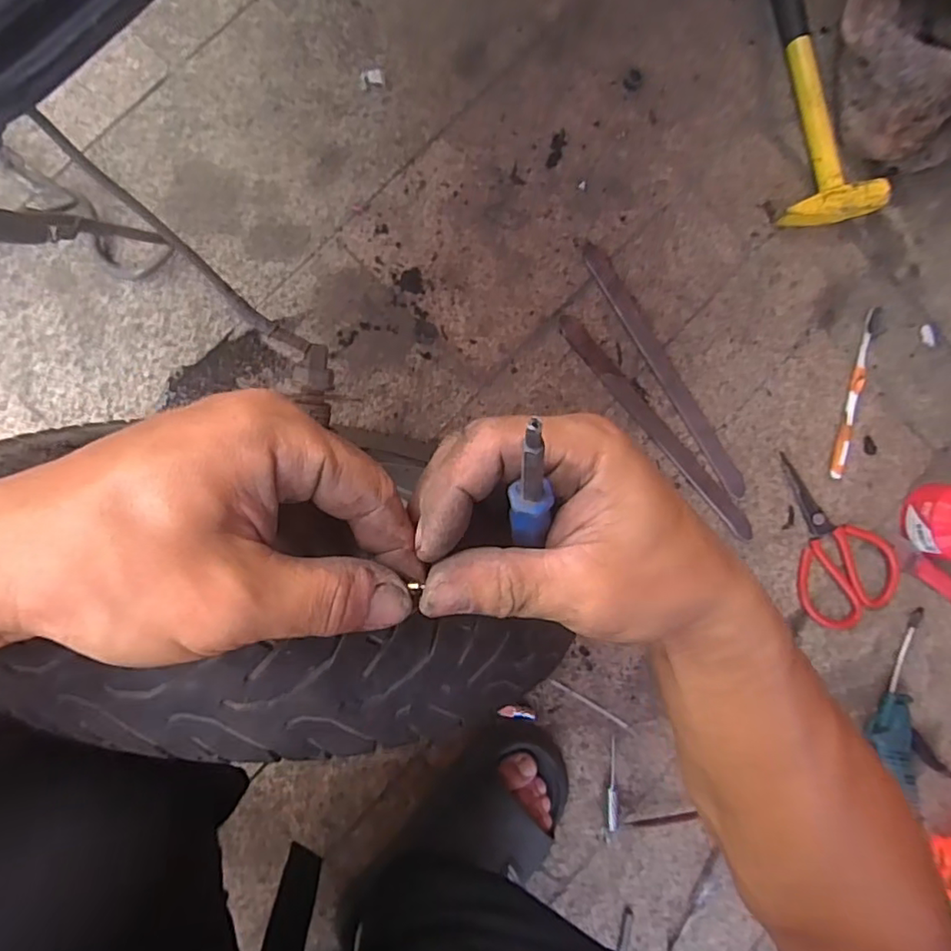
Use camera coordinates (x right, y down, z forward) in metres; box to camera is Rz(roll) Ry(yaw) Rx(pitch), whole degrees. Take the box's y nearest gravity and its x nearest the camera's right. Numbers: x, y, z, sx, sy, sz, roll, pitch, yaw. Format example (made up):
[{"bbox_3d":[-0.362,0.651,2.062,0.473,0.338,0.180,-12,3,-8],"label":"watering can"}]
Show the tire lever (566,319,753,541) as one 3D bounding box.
[{"bbox_3d":[0.185,-0.047,0.604,0.024,0.007,0.288,-42,95,-6],"label":"tire lever"}]

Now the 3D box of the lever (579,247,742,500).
[{"bbox_3d":[0.194,-0.106,0.602,0.025,0.004,0.289,-33,94,-6],"label":"lever"}]

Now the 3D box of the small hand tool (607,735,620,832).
[{"bbox_3d":[0.136,0.305,0.588,0.012,0.006,0.094,-1,90,-8],"label":"small hand tool"}]

